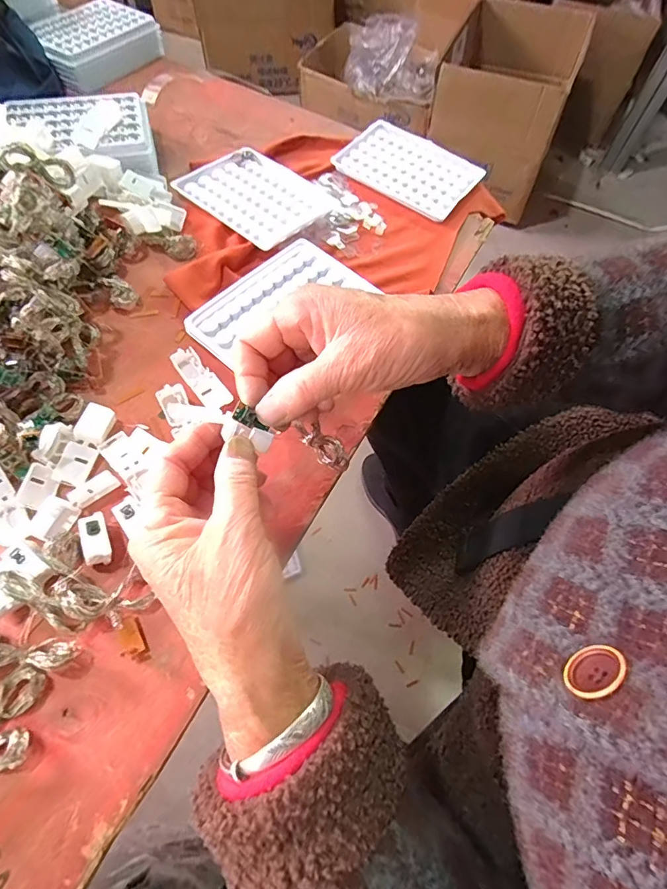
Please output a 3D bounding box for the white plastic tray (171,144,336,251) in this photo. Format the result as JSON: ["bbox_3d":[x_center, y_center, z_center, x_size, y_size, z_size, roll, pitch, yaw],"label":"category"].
[{"bbox_3d":[-0.073,-0.228,0.425,0.128,0.015,0.090,41,69,16],"label":"white plastic tray"}]

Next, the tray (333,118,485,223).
[{"bbox_3d":[0.073,-0.272,0.456,0.125,0.014,0.084,33,66,12],"label":"tray"}]

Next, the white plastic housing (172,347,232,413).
[{"bbox_3d":[-0.094,-0.046,0.332,0.019,0.011,0.057,-36,70,-18],"label":"white plastic housing"}]

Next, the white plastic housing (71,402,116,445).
[{"bbox_3d":[-0.159,-0.014,0.309,0.020,0.007,0.026,30,72,-19],"label":"white plastic housing"}]

